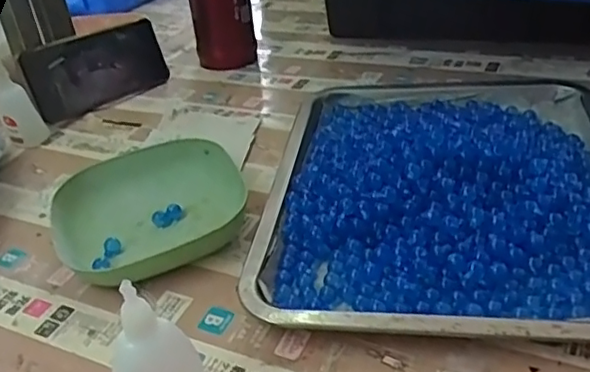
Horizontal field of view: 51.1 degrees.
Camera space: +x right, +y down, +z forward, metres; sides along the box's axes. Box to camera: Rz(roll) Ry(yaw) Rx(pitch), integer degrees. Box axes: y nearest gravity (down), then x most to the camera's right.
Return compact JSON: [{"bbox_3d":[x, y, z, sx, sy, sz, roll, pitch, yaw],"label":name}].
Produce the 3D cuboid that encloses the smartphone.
[{"bbox_3d":[-0.216,-0.130,0.685,0.008,0.078,0.162,7,28,44],"label":"smartphone"}]

